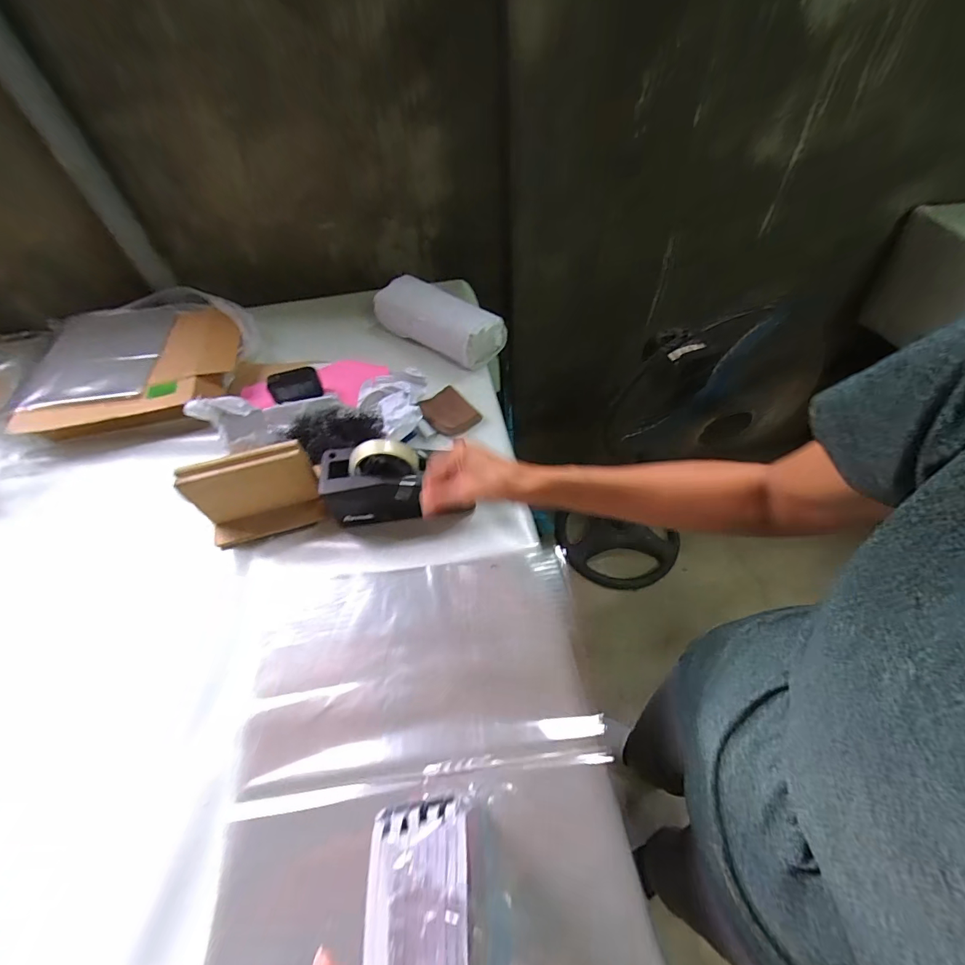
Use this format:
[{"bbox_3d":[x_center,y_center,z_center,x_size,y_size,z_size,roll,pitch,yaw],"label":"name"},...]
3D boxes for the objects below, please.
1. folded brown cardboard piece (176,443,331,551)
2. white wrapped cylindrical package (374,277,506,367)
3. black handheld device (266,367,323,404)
[{"bbox_3d":[-0.310,0.020,0.588,0.158,0.121,0.061,-17,55,-8],"label":"folded brown cardboard piece"},{"bbox_3d":[-0.089,-0.319,0.842,0.272,0.091,0.109,30,62,23],"label":"white wrapped cylindrical package"},{"bbox_3d":[-0.334,-0.173,0.753,0.084,0.052,0.010,-16,30,-15],"label":"black handheld device"}]

